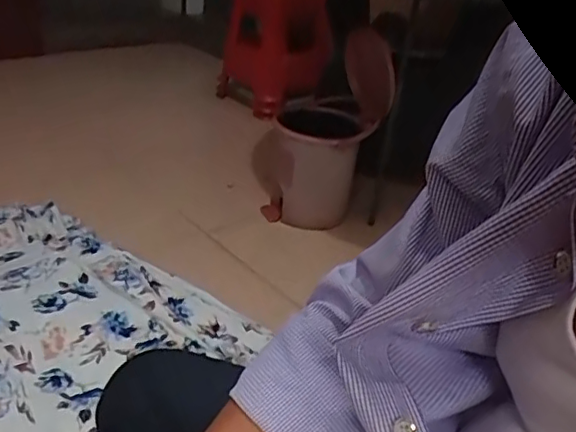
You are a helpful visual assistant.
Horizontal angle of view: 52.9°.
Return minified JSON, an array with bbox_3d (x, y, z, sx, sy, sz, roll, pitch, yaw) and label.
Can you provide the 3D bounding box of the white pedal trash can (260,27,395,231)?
[{"bbox_3d":[0.103,-0.191,1.520,0.274,0.502,0.270,10,31,4],"label":"white pedal trash can"}]

